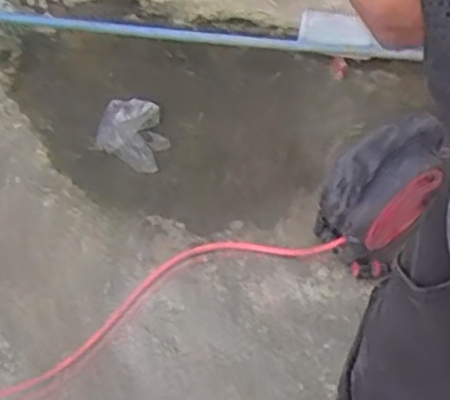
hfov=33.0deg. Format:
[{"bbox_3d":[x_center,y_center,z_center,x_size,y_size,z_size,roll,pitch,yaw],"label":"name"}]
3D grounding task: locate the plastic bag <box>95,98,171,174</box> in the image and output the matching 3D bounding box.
[{"bbox_3d":[-0.182,-0.143,1.514,0.157,0.045,0.151,19,58,14],"label":"plastic bag"}]

